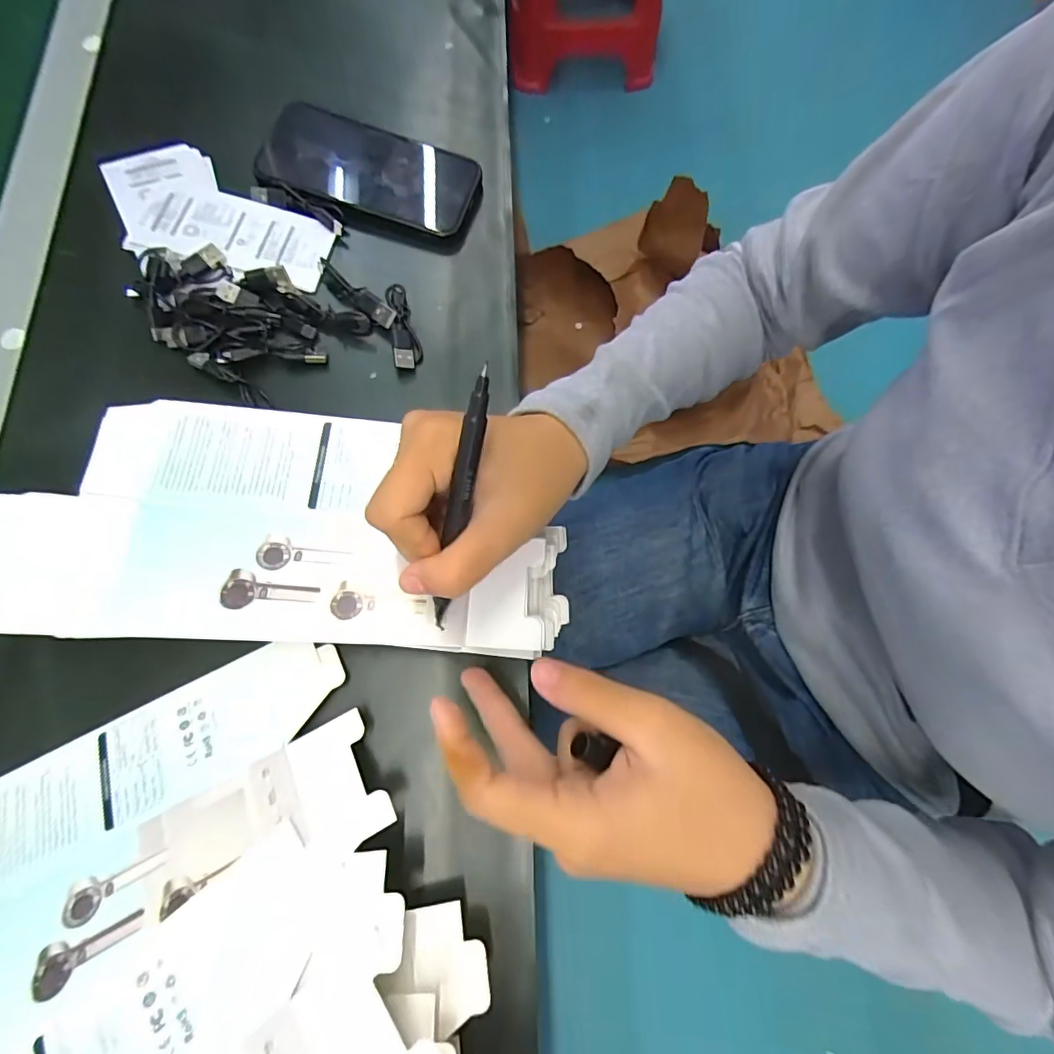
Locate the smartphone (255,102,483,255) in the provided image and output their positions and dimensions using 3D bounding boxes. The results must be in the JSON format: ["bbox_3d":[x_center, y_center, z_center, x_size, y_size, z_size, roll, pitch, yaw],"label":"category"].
[{"bbox_3d":[-0.111,-0.252,0.380,0.152,0.019,0.078,16,74,-3],"label":"smartphone"}]

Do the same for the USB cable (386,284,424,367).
[{"bbox_3d":[-0.082,-0.134,0.349,0.017,0.010,0.063,-11,74,-5],"label":"USB cable"}]

